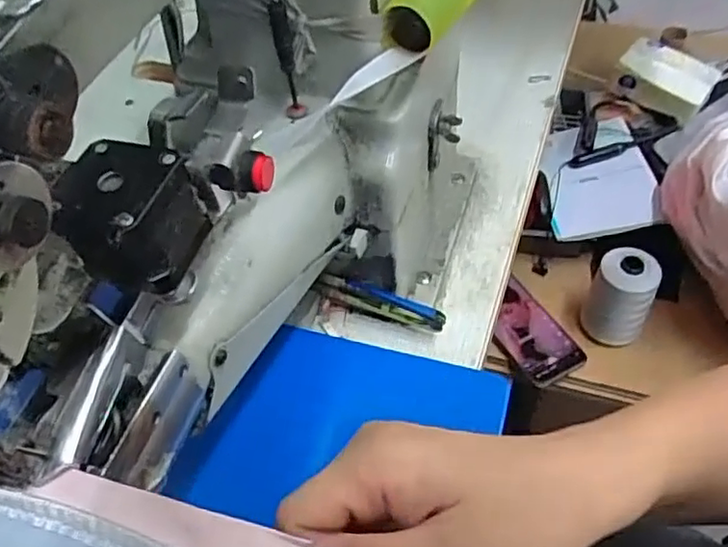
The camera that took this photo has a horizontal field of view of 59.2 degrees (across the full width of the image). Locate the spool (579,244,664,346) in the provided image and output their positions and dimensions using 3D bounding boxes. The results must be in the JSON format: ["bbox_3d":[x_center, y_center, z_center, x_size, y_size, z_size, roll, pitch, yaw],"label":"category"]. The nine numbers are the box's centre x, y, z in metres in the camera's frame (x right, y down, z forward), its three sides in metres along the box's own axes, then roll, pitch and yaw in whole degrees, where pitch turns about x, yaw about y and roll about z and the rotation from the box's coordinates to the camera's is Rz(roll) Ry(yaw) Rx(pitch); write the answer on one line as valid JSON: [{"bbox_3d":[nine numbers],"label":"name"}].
[{"bbox_3d":[0.294,0.032,0.741,0.065,0.120,0.067,-2,52,3],"label":"spool"}]

